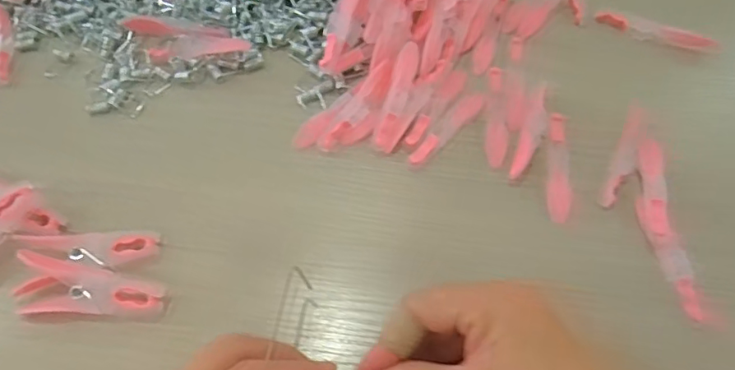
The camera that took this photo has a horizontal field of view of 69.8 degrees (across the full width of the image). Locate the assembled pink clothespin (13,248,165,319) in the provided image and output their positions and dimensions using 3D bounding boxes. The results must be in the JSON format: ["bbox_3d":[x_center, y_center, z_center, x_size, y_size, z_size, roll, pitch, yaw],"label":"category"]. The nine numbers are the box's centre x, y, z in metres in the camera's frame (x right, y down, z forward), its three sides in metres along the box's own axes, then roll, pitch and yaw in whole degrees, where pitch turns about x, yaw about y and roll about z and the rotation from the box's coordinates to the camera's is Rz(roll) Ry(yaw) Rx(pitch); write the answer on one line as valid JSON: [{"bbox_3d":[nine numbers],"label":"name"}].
[{"bbox_3d":[-0.153,0.060,0.285,0.079,0.012,0.030,11,61,7],"label":"assembled pink clothespin"}]

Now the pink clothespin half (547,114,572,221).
[{"bbox_3d":[0.119,-0.013,0.330,0.013,0.005,0.075,6,60,4],"label":"pink clothespin half"}]

